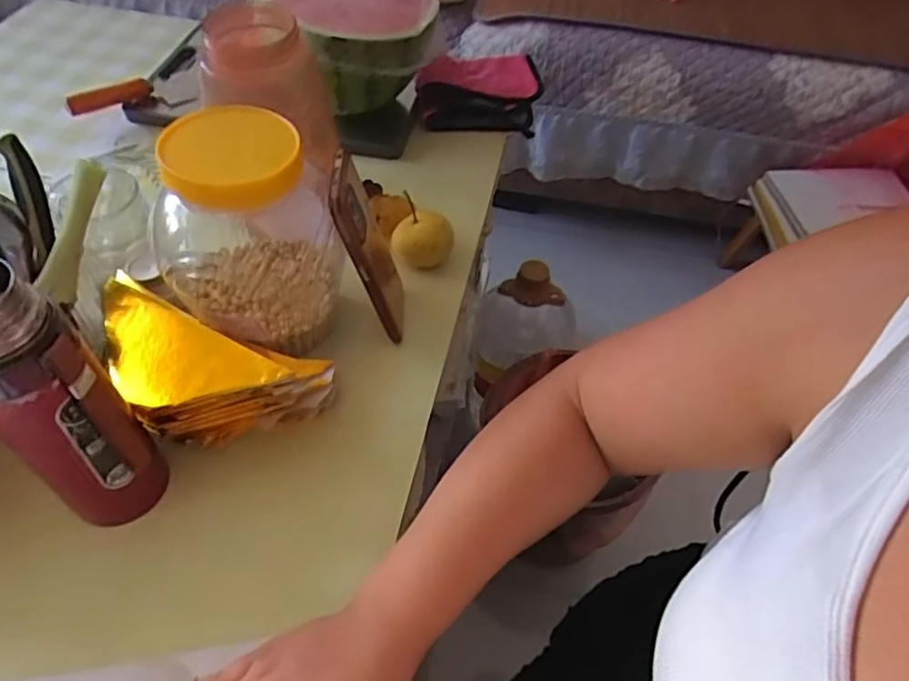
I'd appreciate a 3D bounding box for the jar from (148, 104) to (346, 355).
[{"bbox_3d":[-0.165,-0.092,0.506,0.137,0.170,0.125,1,51,-2],"label":"jar"}]

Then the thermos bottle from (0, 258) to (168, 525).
[{"bbox_3d":[-0.241,0.046,0.393,0.066,0.212,0.058,-24,56,-20],"label":"thermos bottle"}]

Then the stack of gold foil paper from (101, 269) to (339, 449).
[{"bbox_3d":[-0.196,0.023,0.489,0.182,0.072,0.100,14,52,8],"label":"stack of gold foil paper"}]

